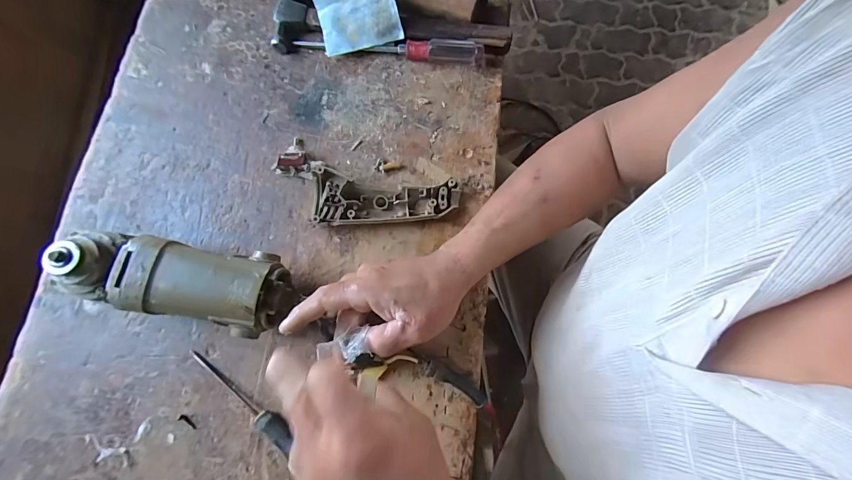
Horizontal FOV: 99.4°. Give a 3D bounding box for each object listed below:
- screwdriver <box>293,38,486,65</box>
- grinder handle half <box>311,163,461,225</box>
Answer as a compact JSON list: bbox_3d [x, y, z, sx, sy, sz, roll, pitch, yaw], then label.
[{"bbox_3d":[-0.046,-0.232,0.438,0.229,0.025,0.021,5,76,2],"label":"screwdriver"},{"bbox_3d":[-0.043,-0.043,0.390,0.159,0.031,0.061,1,76,1],"label":"grinder handle half"}]

